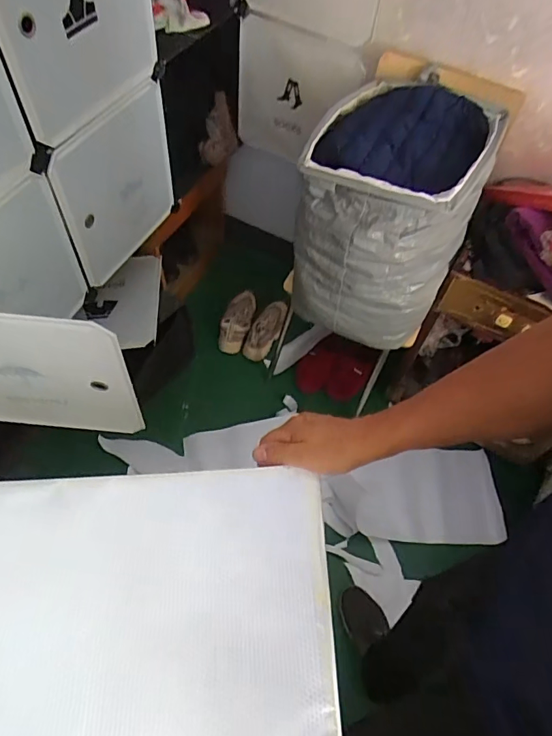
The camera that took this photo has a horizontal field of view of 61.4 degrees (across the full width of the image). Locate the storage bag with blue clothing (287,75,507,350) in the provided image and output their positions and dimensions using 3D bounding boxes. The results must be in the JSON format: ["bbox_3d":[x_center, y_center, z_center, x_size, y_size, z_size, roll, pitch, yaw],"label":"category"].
[{"bbox_3d":[0.266,-0.378,1.122,0.361,0.390,0.484,22,59,8],"label":"storage bag with blue clothing"}]

